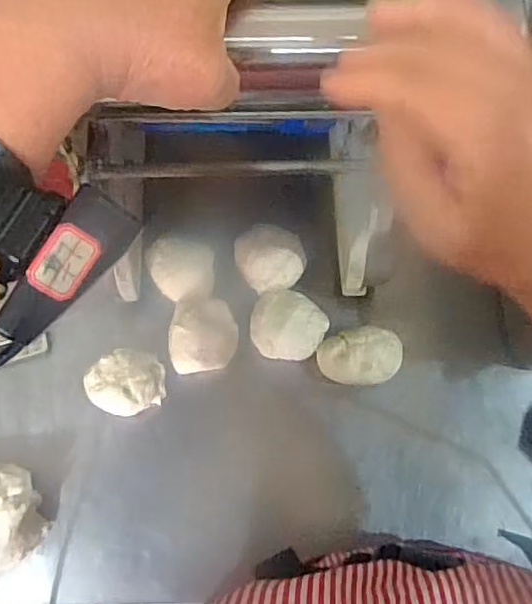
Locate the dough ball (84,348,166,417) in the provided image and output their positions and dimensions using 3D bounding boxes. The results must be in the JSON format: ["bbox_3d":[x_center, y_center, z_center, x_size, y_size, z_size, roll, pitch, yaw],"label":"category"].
[{"bbox_3d":[-0.128,0.076,0.560,0.063,0.045,0.063,0,71,-1],"label":"dough ball"}]

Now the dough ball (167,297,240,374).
[{"bbox_3d":[-0.060,0.034,0.581,0.063,0.044,0.068,0,71,-1],"label":"dough ball"}]

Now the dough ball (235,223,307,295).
[{"bbox_3d":[0.005,-0.043,0.600,0.065,0.042,0.062,0,71,-1],"label":"dough ball"}]

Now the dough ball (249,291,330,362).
[{"bbox_3d":[0.020,0.026,0.584,0.071,0.044,0.062,25,72,7],"label":"dough ball"}]

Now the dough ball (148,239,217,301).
[{"bbox_3d":[-0.082,-0.033,0.599,0.061,0.036,0.056,0,71,-1],"label":"dough ball"}]

